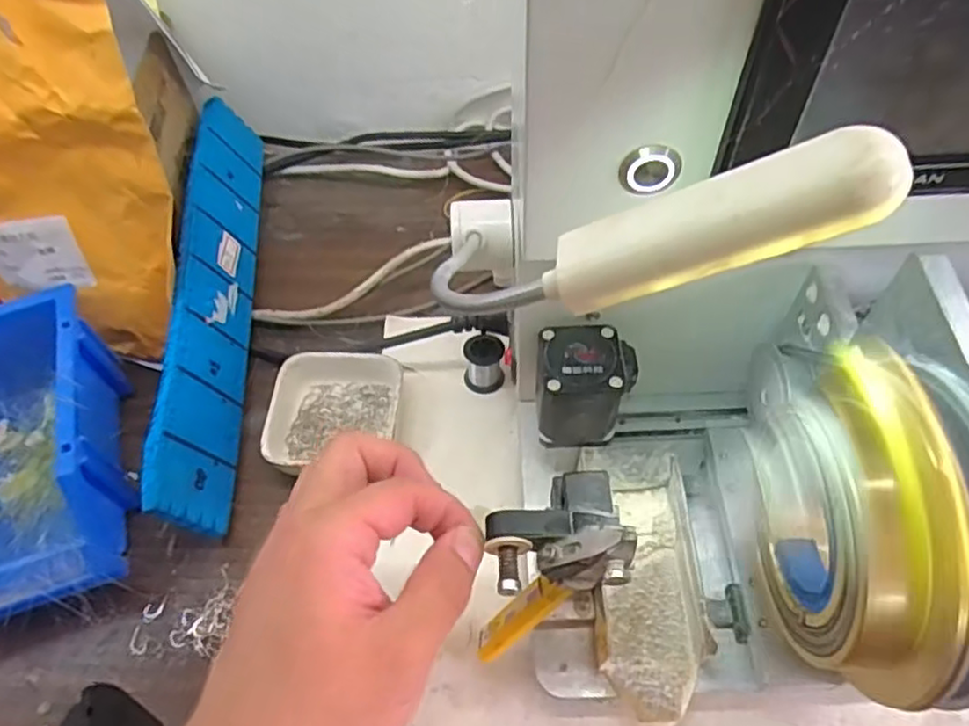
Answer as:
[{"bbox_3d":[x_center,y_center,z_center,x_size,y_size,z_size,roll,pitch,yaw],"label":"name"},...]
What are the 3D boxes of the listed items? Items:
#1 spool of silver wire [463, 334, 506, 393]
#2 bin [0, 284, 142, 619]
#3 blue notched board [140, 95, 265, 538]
[{"bbox_3d":[0.000,0.001,0.462,0.027,0.036,0.023,4,57,7],"label":"spool of silver wire"},{"bbox_3d":[-0.288,0.060,0.416,0.128,0.081,0.187,-18,57,-7],"label":"bin"},{"bbox_3d":[-0.188,-0.053,0.491,0.030,0.069,0.348,-7,57,0],"label":"blue notched board"}]

